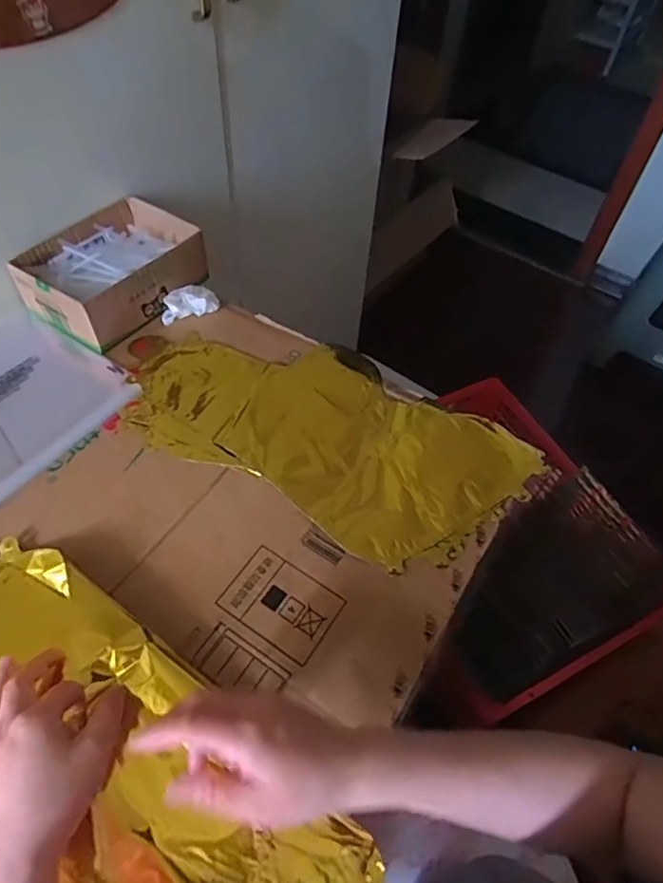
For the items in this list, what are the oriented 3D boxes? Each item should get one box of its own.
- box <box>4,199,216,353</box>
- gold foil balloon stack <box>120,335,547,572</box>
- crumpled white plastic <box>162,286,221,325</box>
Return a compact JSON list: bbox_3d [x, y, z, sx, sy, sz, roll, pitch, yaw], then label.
[{"bbox_3d":[-0.255,-0.202,0.656,0.143,0.065,0.193,29,57,18],"label":"box"},{"bbox_3d":[-0.008,-0.016,0.566,0.396,0.011,0.198,26,56,16],"label":"gold foil balloon stack"},{"bbox_3d":[-0.171,-0.167,0.664,0.068,0.022,0.038,-19,56,-16],"label":"crumpled white plastic"}]

